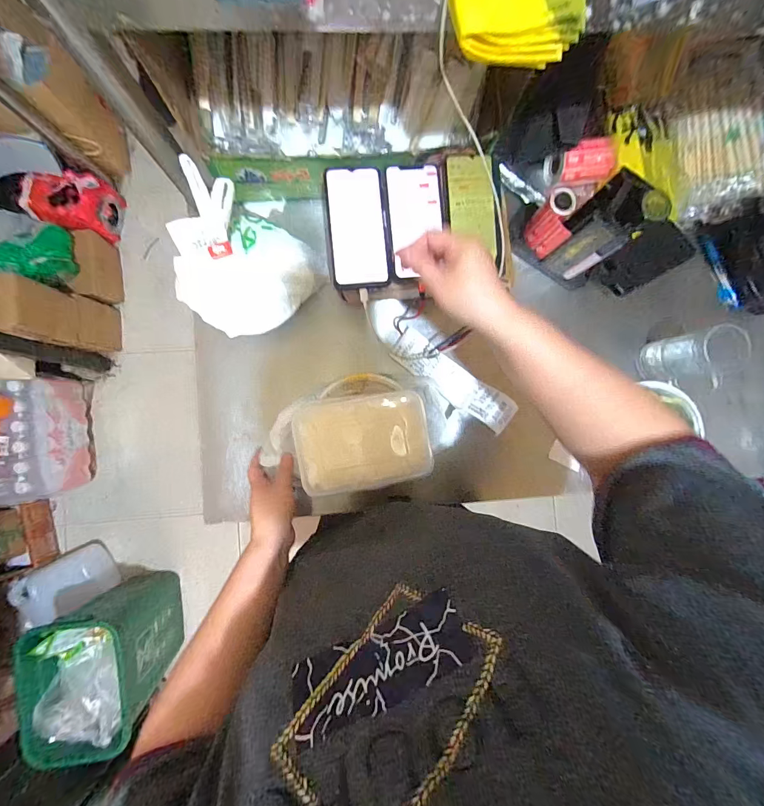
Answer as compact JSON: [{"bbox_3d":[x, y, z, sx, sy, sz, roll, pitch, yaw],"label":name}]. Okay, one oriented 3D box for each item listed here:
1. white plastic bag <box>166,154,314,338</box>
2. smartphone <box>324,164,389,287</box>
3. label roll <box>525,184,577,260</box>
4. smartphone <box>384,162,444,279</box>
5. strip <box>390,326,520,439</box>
[{"bbox_3d":[-0.185,-0.181,0.476,0.153,0.119,0.170,35,86,-2],"label":"white plastic bag"},{"bbox_3d":[-0.033,-0.238,0.489,0.077,0.012,0.159,-5,88,-5],"label":"smartphone"},{"bbox_3d":[0.255,-0.273,0.556,0.039,0.081,0.065,7,87,-4],"label":"label roll"},{"bbox_3d":[0.046,-0.244,0.483,0.074,0.007,0.150,-5,88,-5],"label":"smartphone"},{"bbox_3d":[0.115,-0.037,0.575,0.213,0.036,0.059,37,85,-2],"label":"strip"}]

